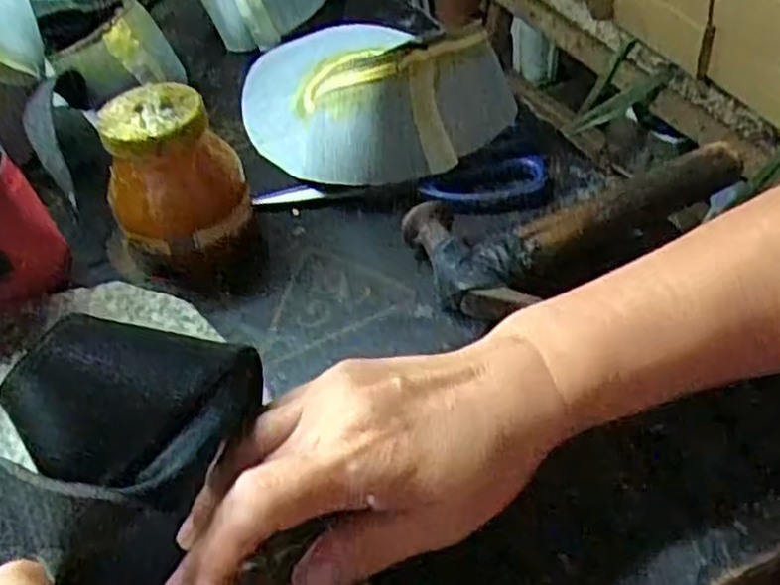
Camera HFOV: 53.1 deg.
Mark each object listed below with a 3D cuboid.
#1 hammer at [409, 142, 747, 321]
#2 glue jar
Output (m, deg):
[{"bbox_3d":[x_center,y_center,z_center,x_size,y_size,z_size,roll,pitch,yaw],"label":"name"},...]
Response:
[{"bbox_3d":[0.101,-0.045,0.431,0.180,0.035,0.086,-25,47,-18],"label":"hammer"},{"bbox_3d":[-0.119,-0.062,0.440,0.069,0.096,0.058,-7,44,0],"label":"glue jar"}]

